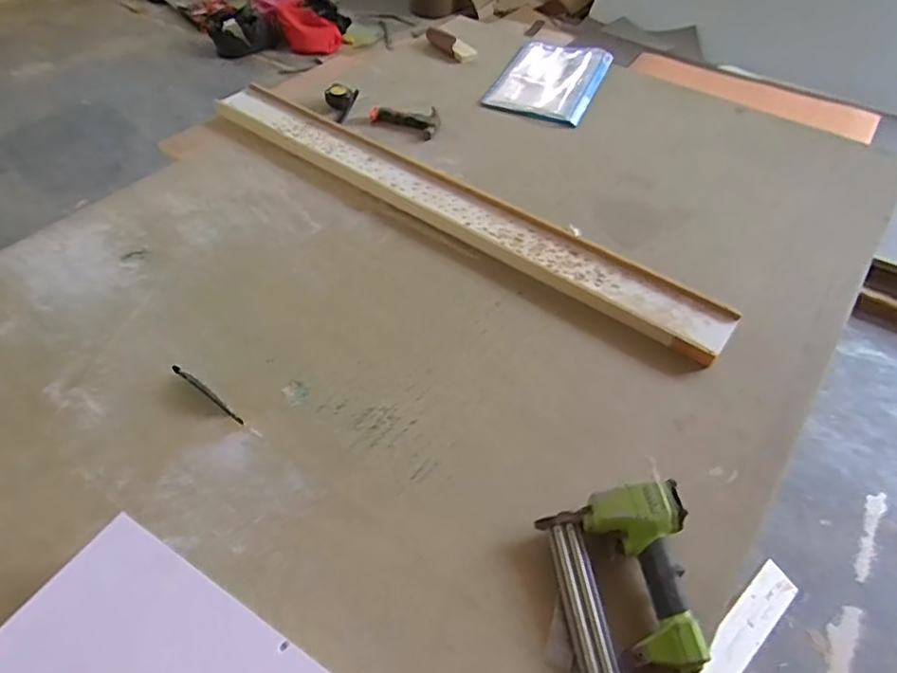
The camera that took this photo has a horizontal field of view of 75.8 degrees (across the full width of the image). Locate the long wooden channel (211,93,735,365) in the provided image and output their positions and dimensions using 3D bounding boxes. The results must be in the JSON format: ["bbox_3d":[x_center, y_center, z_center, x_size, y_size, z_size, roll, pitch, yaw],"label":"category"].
[{"bbox_3d":[-0.016,-0.262,1.104,1.123,0.035,0.133,31,56,20],"label":"long wooden channel"}]

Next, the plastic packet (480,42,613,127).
[{"bbox_3d":[0.264,-0.666,1.478,0.247,0.027,0.372,21,53,13],"label":"plastic packet"}]

